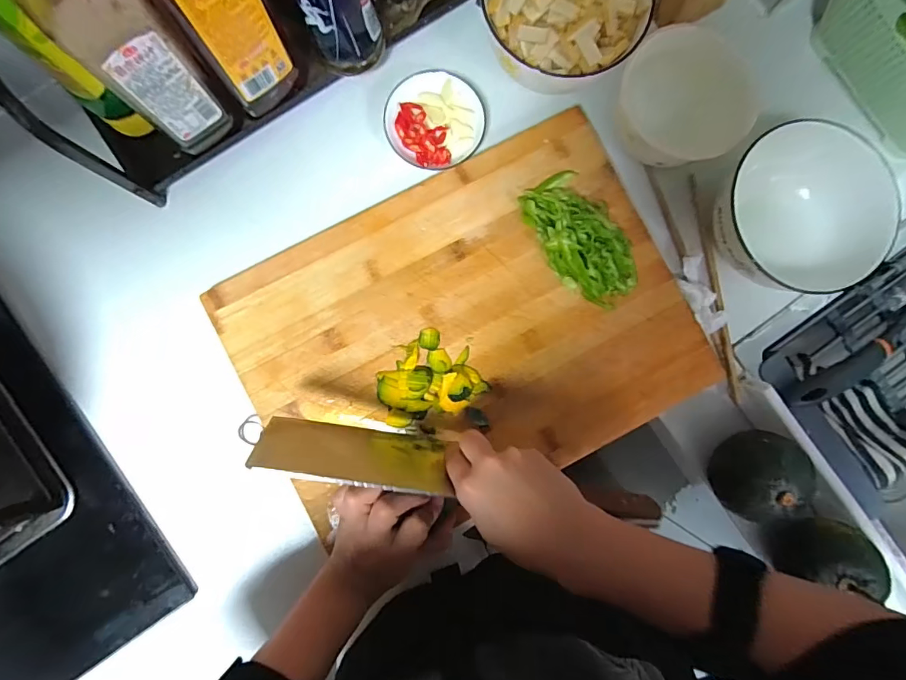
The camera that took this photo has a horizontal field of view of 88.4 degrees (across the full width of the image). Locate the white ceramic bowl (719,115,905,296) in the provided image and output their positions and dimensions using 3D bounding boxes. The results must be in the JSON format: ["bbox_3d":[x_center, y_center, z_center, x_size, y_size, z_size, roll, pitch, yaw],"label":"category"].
[{"bbox_3d":[0.315,-0.113,0.439,0.136,0.084,0.140,0,86,-2],"label":"white ceramic bowl"}]

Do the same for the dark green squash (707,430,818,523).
[{"bbox_3d":[0.286,0.126,0.436,0.070,0.073,0.078,13,86,-1],"label":"dark green squash"}]

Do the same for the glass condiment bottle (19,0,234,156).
[{"bbox_3d":[-0.241,-0.220,0.326,0.058,0.223,0.070,-38,88,-4],"label":"glass condiment bottle"}]

